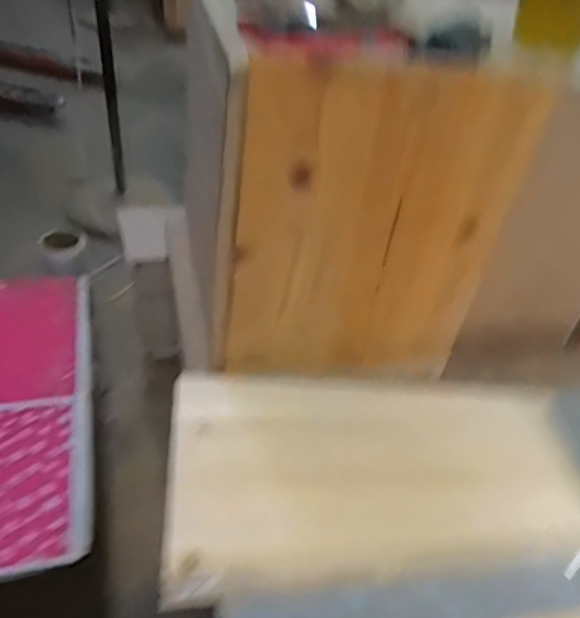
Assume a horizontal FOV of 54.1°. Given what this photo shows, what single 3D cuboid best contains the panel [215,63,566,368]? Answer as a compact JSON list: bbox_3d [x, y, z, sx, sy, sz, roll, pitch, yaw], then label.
[{"bbox_3d":[0.081,-0.067,0.580,0.280,0.344,0.019,-3,42,-12],"label":"panel"}]

